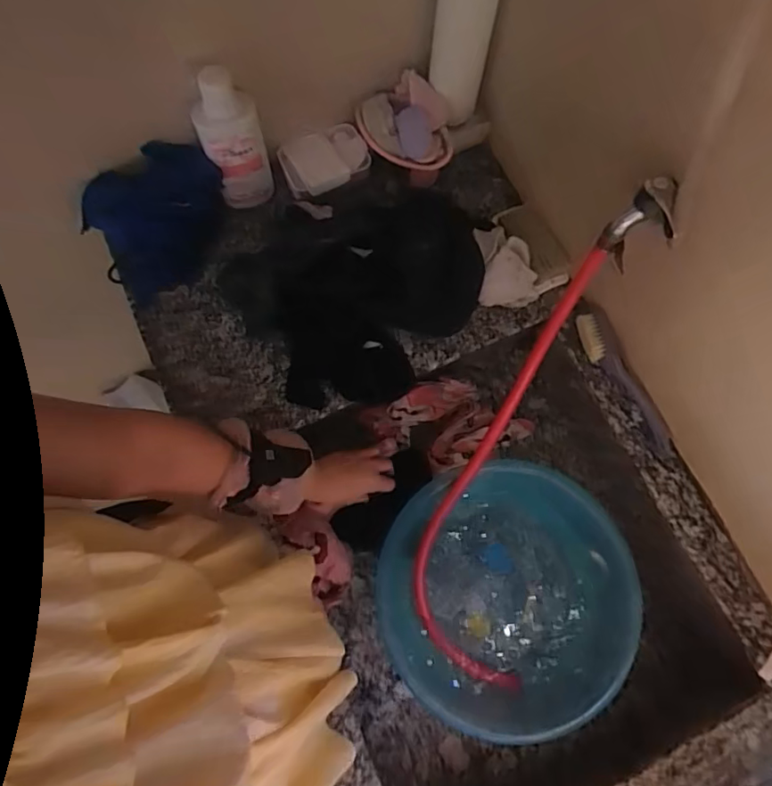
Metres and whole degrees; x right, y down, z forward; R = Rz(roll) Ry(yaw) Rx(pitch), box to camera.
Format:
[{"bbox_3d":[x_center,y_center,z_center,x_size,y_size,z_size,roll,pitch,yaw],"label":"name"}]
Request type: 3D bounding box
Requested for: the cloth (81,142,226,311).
[{"bbox_3d":[-0.304,-0.238,0.748,0.125,0.122,0.191,44,78,12],"label":"cloth"}]

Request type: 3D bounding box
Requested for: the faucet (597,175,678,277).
[{"bbox_3d":[0.266,-0.173,0.562,0.047,0.092,0.055,-38,77,-11],"label":"faucet"}]

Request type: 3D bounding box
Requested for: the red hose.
[{"bbox_3d":[0.171,0.108,0.726,0.184,0.086,0.582,18,106,5],"label":"red hose"}]

